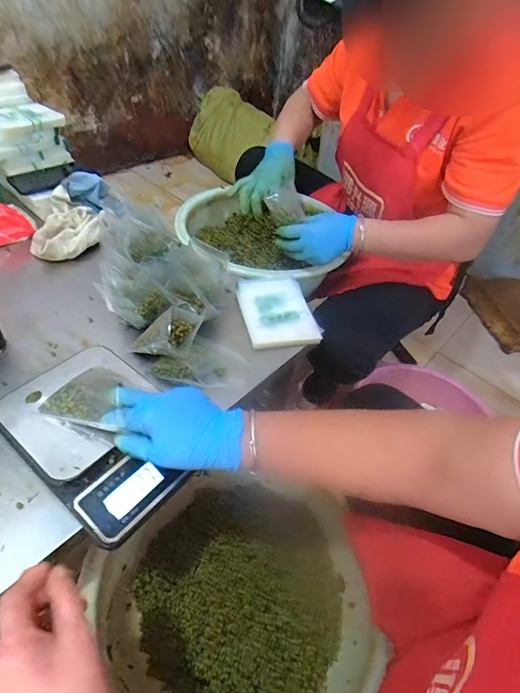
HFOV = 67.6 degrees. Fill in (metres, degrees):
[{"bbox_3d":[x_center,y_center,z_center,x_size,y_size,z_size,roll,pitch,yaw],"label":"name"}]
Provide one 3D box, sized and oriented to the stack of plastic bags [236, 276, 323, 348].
[{"bbox_3d":[0.025,-0.063,0.657,0.113,0.025,0.166,-9,48,-16],"label":"stack of plastic bags"}]

